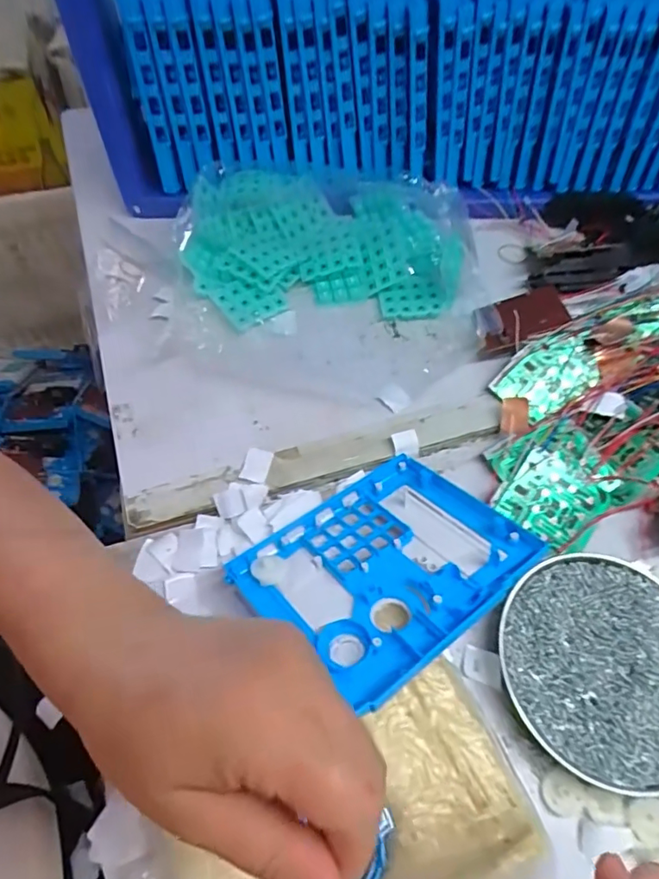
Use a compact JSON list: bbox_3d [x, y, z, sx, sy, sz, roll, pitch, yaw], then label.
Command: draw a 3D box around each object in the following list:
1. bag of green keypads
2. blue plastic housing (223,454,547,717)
[{"bbox_3d":[0.003,-0.162,0.476,0.280,0.061,0.226,12,59,5],"label":"bag of green keypads"},{"bbox_3d":[0.035,0.080,0.340,0.158,0.014,0.131,-31,43,-24],"label":"blue plastic housing"}]

